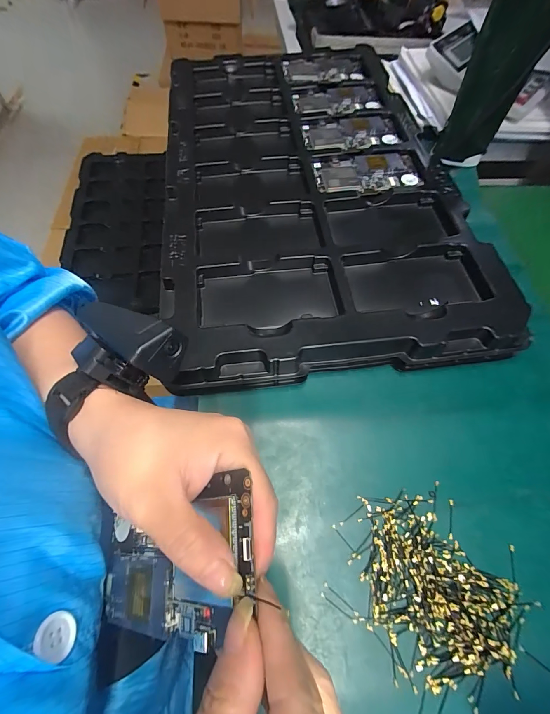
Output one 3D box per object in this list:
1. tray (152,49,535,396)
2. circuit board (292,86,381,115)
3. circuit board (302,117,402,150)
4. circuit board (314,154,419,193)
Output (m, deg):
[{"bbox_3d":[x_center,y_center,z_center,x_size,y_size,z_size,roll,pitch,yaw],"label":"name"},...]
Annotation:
[{"bbox_3d":[0.036,-0.233,0.395,0.331,0.036,0.554,-4,62,-6],"label":"tray"},{"bbox_3d":[0.088,-0.374,0.467,0.120,0.007,0.071,-3,62,-5],"label":"circuit board"},{"bbox_3d":[0.100,-0.299,0.426,0.122,0.004,0.066,-5,62,-6],"label":"circuit board"},{"bbox_3d":[0.110,-0.224,0.389,0.124,0.008,0.063,-9,63,-8],"label":"circuit board"}]

